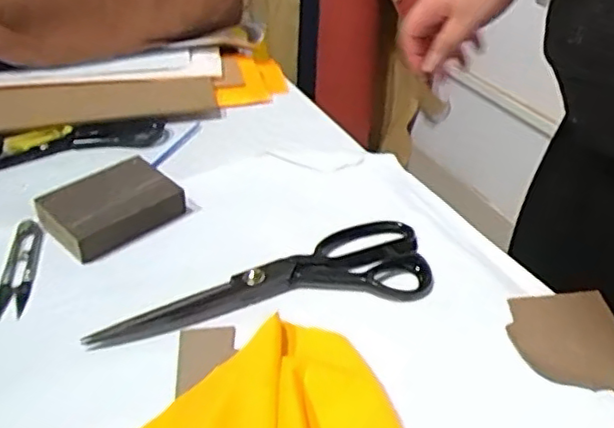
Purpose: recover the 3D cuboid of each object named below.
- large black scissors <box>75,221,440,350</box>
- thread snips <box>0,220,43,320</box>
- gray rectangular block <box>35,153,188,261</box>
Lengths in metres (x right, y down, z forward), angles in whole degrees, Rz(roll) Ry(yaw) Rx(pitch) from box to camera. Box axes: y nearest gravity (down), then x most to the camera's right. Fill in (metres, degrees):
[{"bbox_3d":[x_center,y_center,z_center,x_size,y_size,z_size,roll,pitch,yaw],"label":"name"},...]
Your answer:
[{"bbox_3d":[-0.030,0.044,0.457,0.243,0.017,0.081,-8,36,-12],"label":"large black scissors"},{"bbox_3d":[-0.218,0.042,0.475,0.024,0.017,0.098,-4,36,-10],"label":"thread snips"},{"bbox_3d":[-0.161,-0.008,0.515,0.064,0.027,0.100,30,45,34],"label":"gray rectangular block"}]

